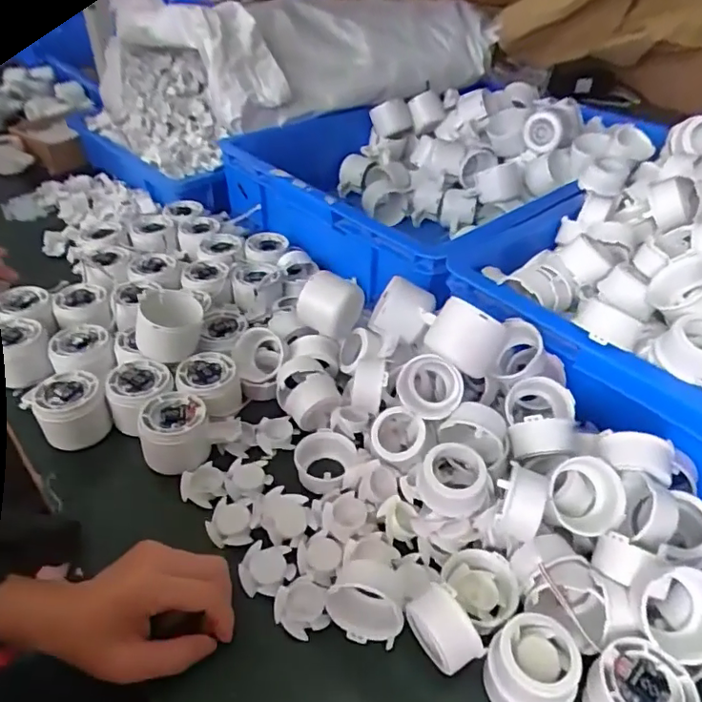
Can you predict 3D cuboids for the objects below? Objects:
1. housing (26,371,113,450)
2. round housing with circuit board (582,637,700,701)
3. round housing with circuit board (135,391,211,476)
[{"bbox_3d":[-0.250,0.055,0.489,0.060,0.047,0.060,1,41,-1],"label":"housing"},{"bbox_3d":[0.174,0.214,0.333,0.049,0.049,0.052,1,41,-1],"label":"round housing with circuit board"},{"bbox_3d":[-0.152,0.071,0.474,0.053,0.048,0.055,1,41,-1],"label":"round housing with circuit board"}]

